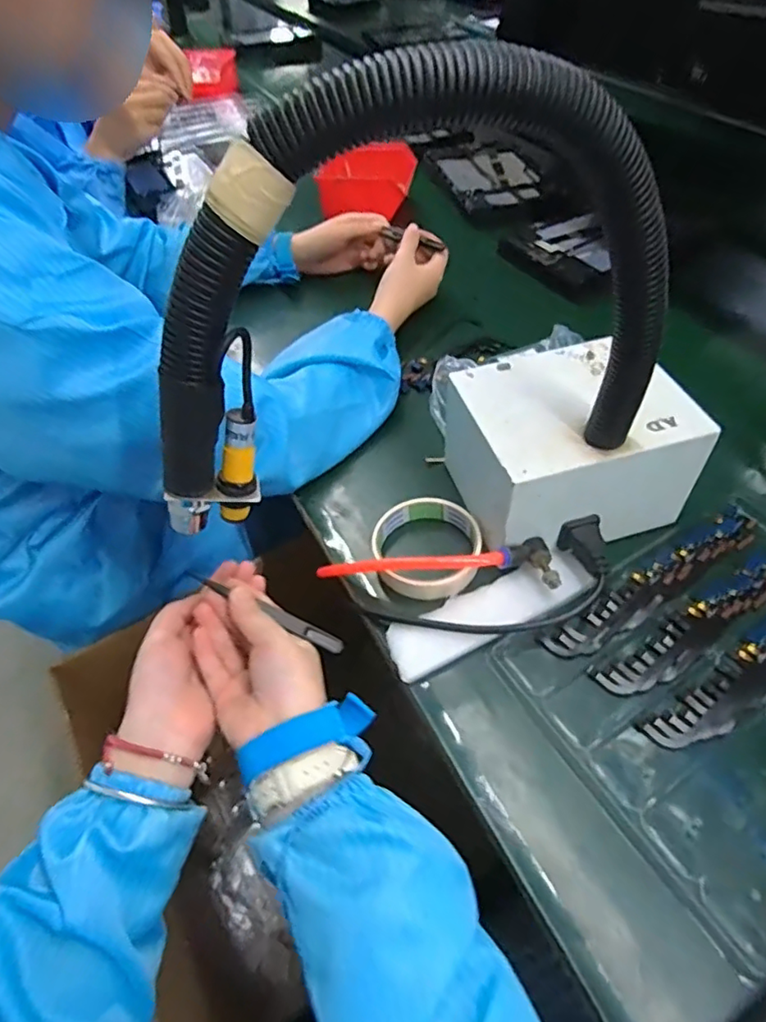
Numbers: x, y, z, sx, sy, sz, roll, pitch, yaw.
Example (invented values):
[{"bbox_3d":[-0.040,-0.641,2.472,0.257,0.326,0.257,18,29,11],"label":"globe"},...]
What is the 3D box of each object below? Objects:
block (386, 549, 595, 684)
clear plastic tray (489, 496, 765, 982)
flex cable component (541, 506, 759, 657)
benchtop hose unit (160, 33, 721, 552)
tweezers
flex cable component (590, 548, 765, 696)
[{"bbox_3d":[0.079,0.072,0.426,0.158,0.008,0.045,-20,53,-13],"label":"block"},{"bbox_3d":[0.247,0.110,0.388,0.270,0.015,0.216,-27,53,-18],"label":"clear plastic tray"},{"bbox_3d":[0.209,0.052,0.439,0.208,0.006,0.030,-29,55,-19],"label":"flex cable component"},{"bbox_3d":[0.041,-0.094,0.364,0.349,0.316,0.119,-14,52,-8],"label":"benchtop hose unit"},{"bbox_3d":[-0.078,0.066,0.387,0.114,0.004,0.011,26,54,0],"label":"tweezers"},{"bbox_3d":[0.236,0.076,0.420,0.199,0.005,0.030,-28,54,-18],"label":"flex cable component"}]

